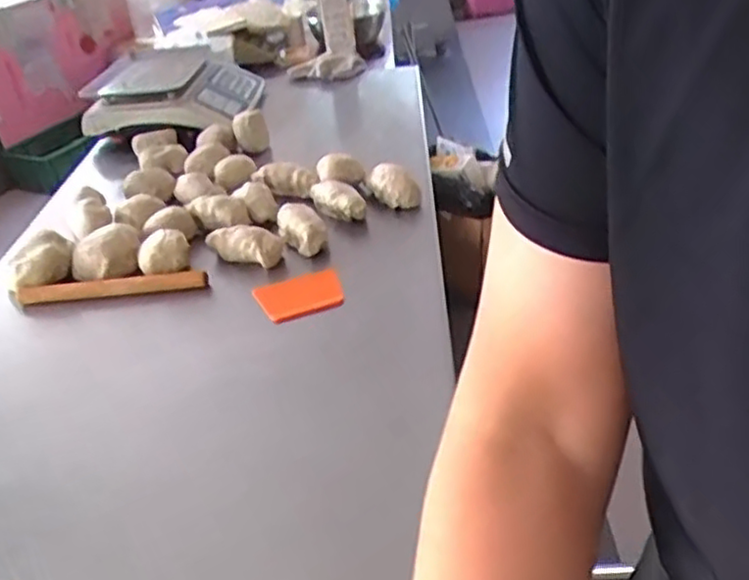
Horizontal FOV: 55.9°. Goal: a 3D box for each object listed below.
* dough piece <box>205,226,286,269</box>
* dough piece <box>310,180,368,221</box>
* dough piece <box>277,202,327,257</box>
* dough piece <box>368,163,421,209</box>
[{"bbox_3d":[-0.214,-0.073,1.160,0.135,0.055,0.052,9,37,22],"label":"dough piece"},{"bbox_3d":[-0.063,-0.158,1.260,0.053,0.056,0.138,-27,39,-27],"label":"dough piece"},{"bbox_3d":[-0.123,-0.104,1.189,0.065,0.056,0.121,-26,38,-25],"label":"dough piece"},{"bbox_3d":[0.032,-0.183,1.274,0.064,0.068,0.113,-17,36,-15],"label":"dough piece"}]

